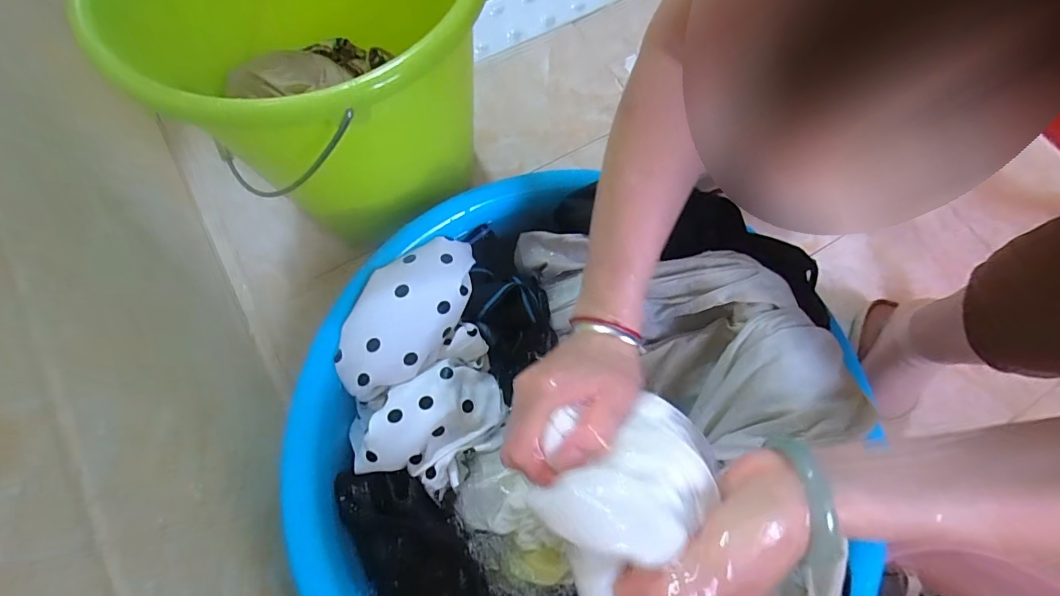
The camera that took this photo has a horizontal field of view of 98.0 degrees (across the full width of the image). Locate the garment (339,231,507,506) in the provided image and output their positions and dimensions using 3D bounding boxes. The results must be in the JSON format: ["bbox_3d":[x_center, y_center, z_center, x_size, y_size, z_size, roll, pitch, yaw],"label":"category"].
[{"bbox_3d":[-0.100,0.054,0.400,0.128,0.042,0.208,-11,73,-5],"label":"garment"}]

